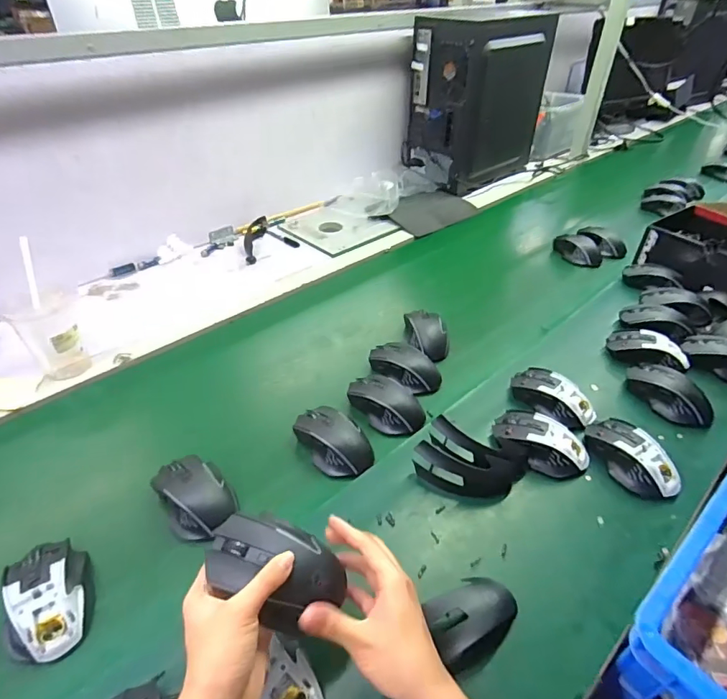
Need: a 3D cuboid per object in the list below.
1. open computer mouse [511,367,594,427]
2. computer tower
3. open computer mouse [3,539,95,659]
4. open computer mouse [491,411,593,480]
[{"bbox_3d":[0.265,0.065,0.669,0.064,0.041,0.117,-30,48,-32],"label":"open computer mouse"},{"bbox_3d":[0.309,-0.669,1.285,0.200,0.371,0.374,31,48,32],"label":"computer tower"},{"bbox_3d":[-0.309,0.241,0.468,0.071,0.043,0.113,-18,43,-21],"label":"open computer mouse"},{"bbox_3d":[0.224,0.118,0.607,0.114,0.041,0.068,16,42,18],"label":"open computer mouse"}]

